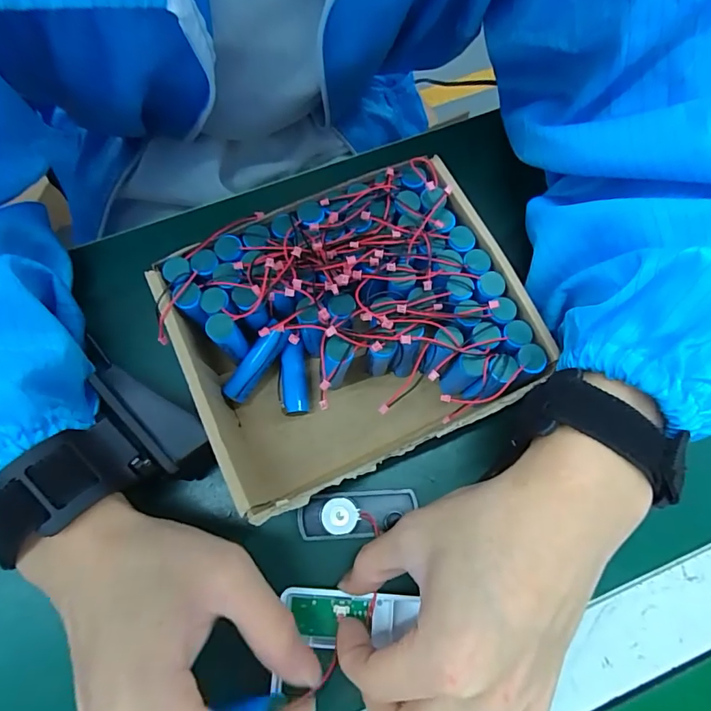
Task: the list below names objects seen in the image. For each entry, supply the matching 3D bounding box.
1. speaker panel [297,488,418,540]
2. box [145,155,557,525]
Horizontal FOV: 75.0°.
[{"bbox_3d":[0.001,0.084,0.246,0.061,0.008,0.022,-3,72,-2],"label":"speaker panel"},{"bbox_3d":[-0.004,-0.012,0.246,0.161,0.065,0.136,-24,74,-8],"label":"box"}]

